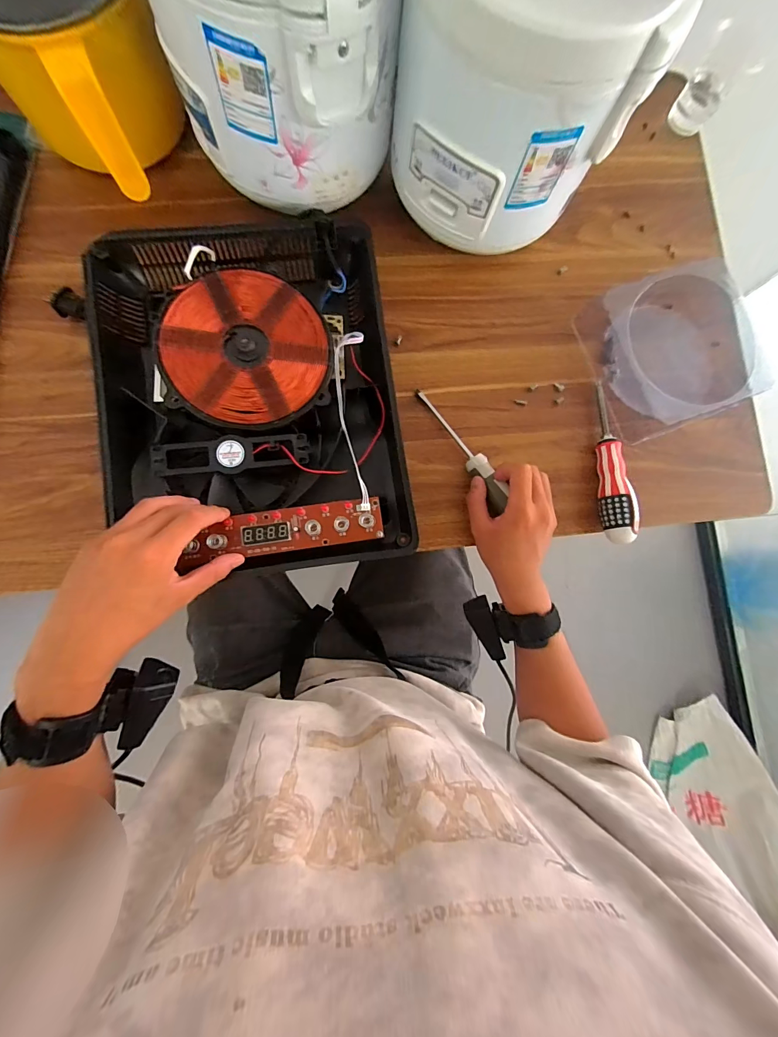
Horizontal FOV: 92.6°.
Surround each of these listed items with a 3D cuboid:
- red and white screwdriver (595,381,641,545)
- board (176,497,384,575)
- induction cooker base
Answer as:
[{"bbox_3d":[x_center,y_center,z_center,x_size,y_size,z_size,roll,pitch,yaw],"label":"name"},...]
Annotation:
[{"bbox_3d":[0.249,-0.066,0.415,0.029,0.032,0.184,2,82,-5],"label":"red and white screwdriver"},{"bbox_3d":[-0.094,0.012,0.338,0.175,0.017,0.040,-10,84,-7],"label":"board"},{"bbox_3d":[-0.133,-0.125,0.369,0.267,0.057,0.351,-8,83,-6],"label":"induction cooker base"}]

